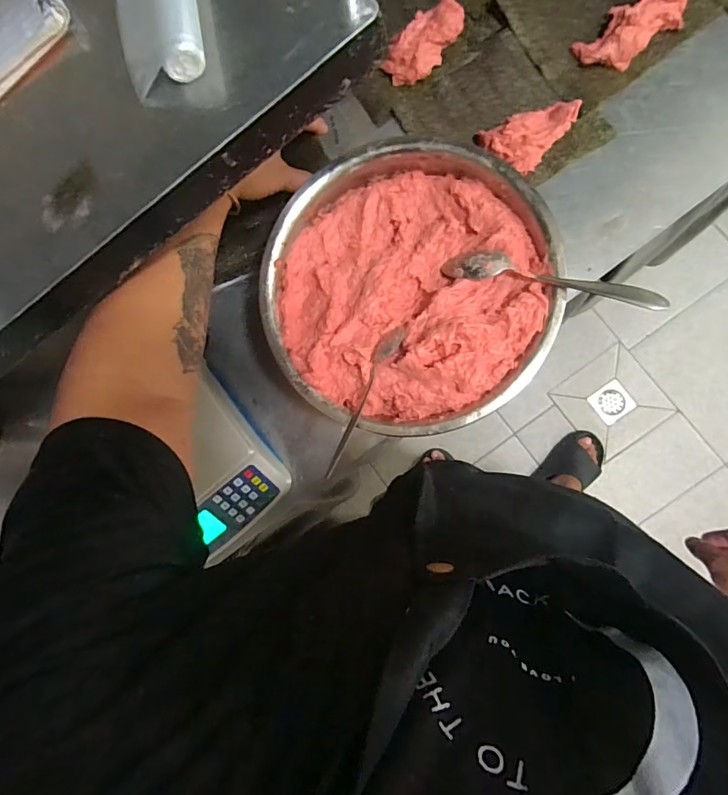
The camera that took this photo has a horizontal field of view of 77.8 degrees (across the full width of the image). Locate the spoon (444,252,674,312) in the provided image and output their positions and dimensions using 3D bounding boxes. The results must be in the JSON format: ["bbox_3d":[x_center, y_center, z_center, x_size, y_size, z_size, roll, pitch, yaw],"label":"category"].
[{"bbox_3d":[0.175,-0.112,0.428,0.196,0.039,0.029,13,88,9],"label":"spoon"}]

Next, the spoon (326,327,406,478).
[{"bbox_3d":[-0.002,-0.001,0.431,0.022,0.025,0.156,28,91,9],"label":"spoon"}]

